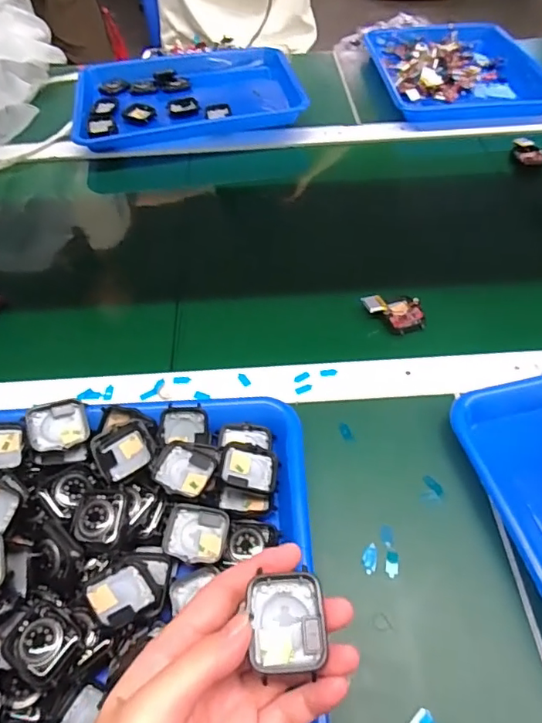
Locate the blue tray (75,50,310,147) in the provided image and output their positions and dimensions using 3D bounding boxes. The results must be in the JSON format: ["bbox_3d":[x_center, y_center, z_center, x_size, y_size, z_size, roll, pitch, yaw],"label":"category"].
[{"bbox_3d":[-0.125,-0.406,0.781,0.329,0.040,0.230,-8,53,-4],"label":"blue tray"}]

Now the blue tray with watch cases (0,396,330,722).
[{"bbox_3d":[-0.139,0.136,0.338,0.322,0.047,0.249,-2,52,1],"label":"blue tray with watch cases"}]

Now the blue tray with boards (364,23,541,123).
[{"bbox_3d":[0.307,-0.480,0.833,0.272,0.041,0.318,-2,52,0],"label":"blue tray with boards"}]

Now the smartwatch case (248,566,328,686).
[{"bbox_3d":[0.008,0.126,0.247,0.035,0.010,0.042,-4,52,-1],"label":"smartwatch case"}]

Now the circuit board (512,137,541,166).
[{"bbox_3d":[0.344,-0.279,0.677,0.030,0.017,0.047,-4,52,-1],"label":"circuit board"}]

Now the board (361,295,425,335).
[{"bbox_3d":[0.121,-0.047,0.501,0.054,0.012,0.043,-8,62,-3],"label":"board"}]

